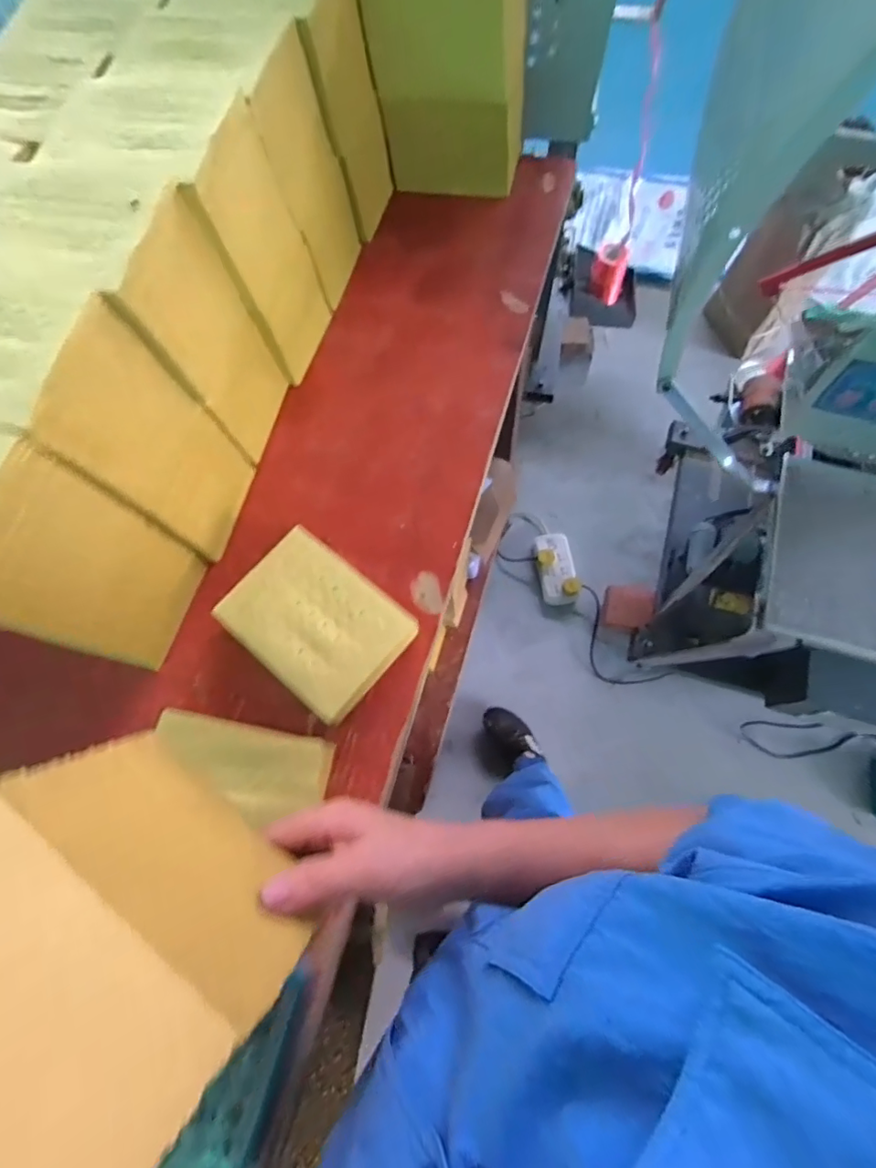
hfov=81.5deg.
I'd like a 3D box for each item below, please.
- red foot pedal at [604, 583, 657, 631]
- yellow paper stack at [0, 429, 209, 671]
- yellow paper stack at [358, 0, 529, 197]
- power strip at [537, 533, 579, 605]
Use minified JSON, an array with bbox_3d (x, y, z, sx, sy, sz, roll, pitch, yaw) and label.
[{"bbox_3d":[0.471,0.057,1.248,0.115,0.023,0.117,4,108,19],"label":"red foot pedal"},{"bbox_3d":[-0.350,-0.024,0.428,0.171,0.217,0.121,15,72,7],"label":"yellow paper stack"},{"bbox_3d":[0.017,-0.628,0.614,0.167,0.227,0.132,12,72,7],"label":"yellow paper stack"},{"bbox_3d":[0.341,-0.052,1.438,0.102,0.053,0.212,-8,71,0],"label":"power strip"}]

